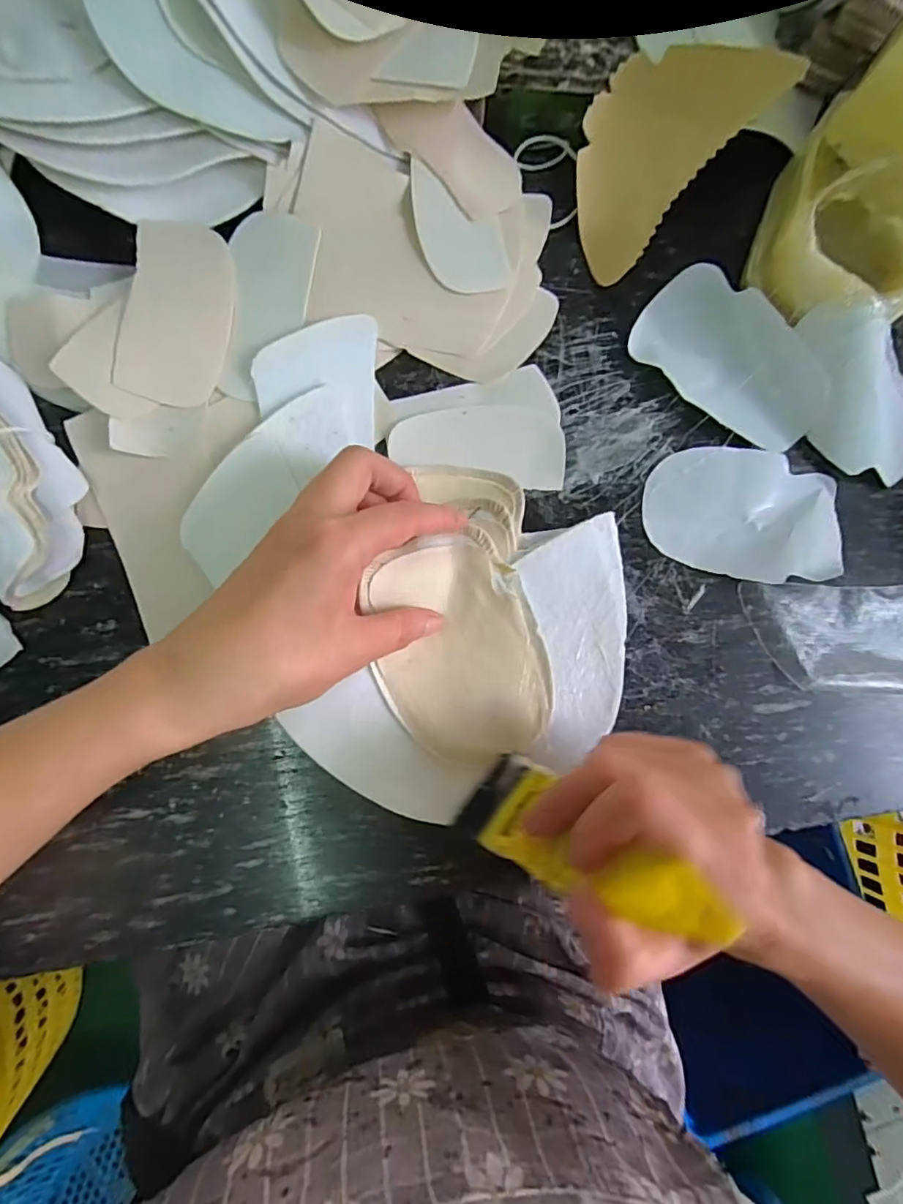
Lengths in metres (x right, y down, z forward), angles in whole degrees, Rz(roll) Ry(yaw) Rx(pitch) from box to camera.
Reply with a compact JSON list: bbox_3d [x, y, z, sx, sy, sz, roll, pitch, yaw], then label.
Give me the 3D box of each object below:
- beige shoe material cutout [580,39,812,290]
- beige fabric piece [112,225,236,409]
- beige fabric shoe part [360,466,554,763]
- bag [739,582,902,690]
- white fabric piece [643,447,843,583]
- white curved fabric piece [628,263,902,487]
[{"bbox_3d":[0.111,-0.254,0.301,0.073,0.004,0.138,43,98,2],"label":"beige shoe material cutout"},{"bbox_3d":[-0.132,-0.139,0.265,0.047,0.005,0.086,8,81,-5],"label":"beige fabric piece"},{"bbox_3d":[0.002,0.003,0.267,0.079,0.022,0.143,-6,86,-8],"label":"beige fabric shoe part"},{"bbox_3d":[0.232,0.018,0.305,0.139,0.005,0.059,-1,82,-6],"label":"bag"},{"bbox_3d":[0.161,-0.049,0.299,0.108,0.012,0.071,3,81,-6],"label":"white fabric piece"},{"bbox_3d":[0.186,-0.124,0.296,0.173,0.039,0.072,23,82,-4],"label":"white curved fabric piece"}]

